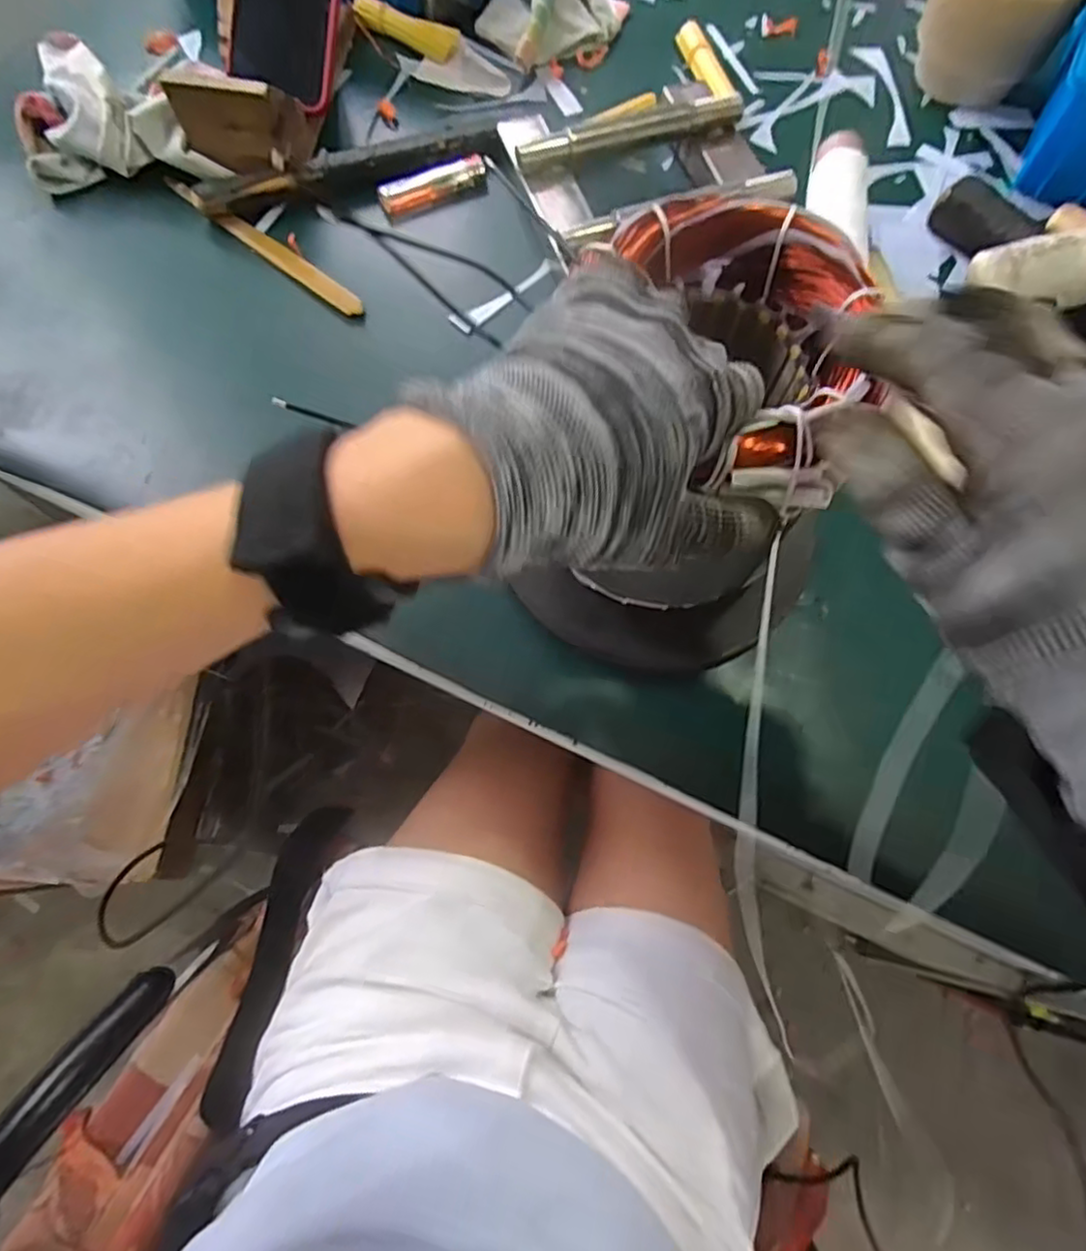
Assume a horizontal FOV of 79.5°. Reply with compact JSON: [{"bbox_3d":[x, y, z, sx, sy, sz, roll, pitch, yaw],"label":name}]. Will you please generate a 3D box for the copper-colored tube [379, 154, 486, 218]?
[{"bbox_3d":[-0.088,-0.349,0.517,0.085,0.016,0.020,-23,71,-9],"label":"copper-colored tube"}]

